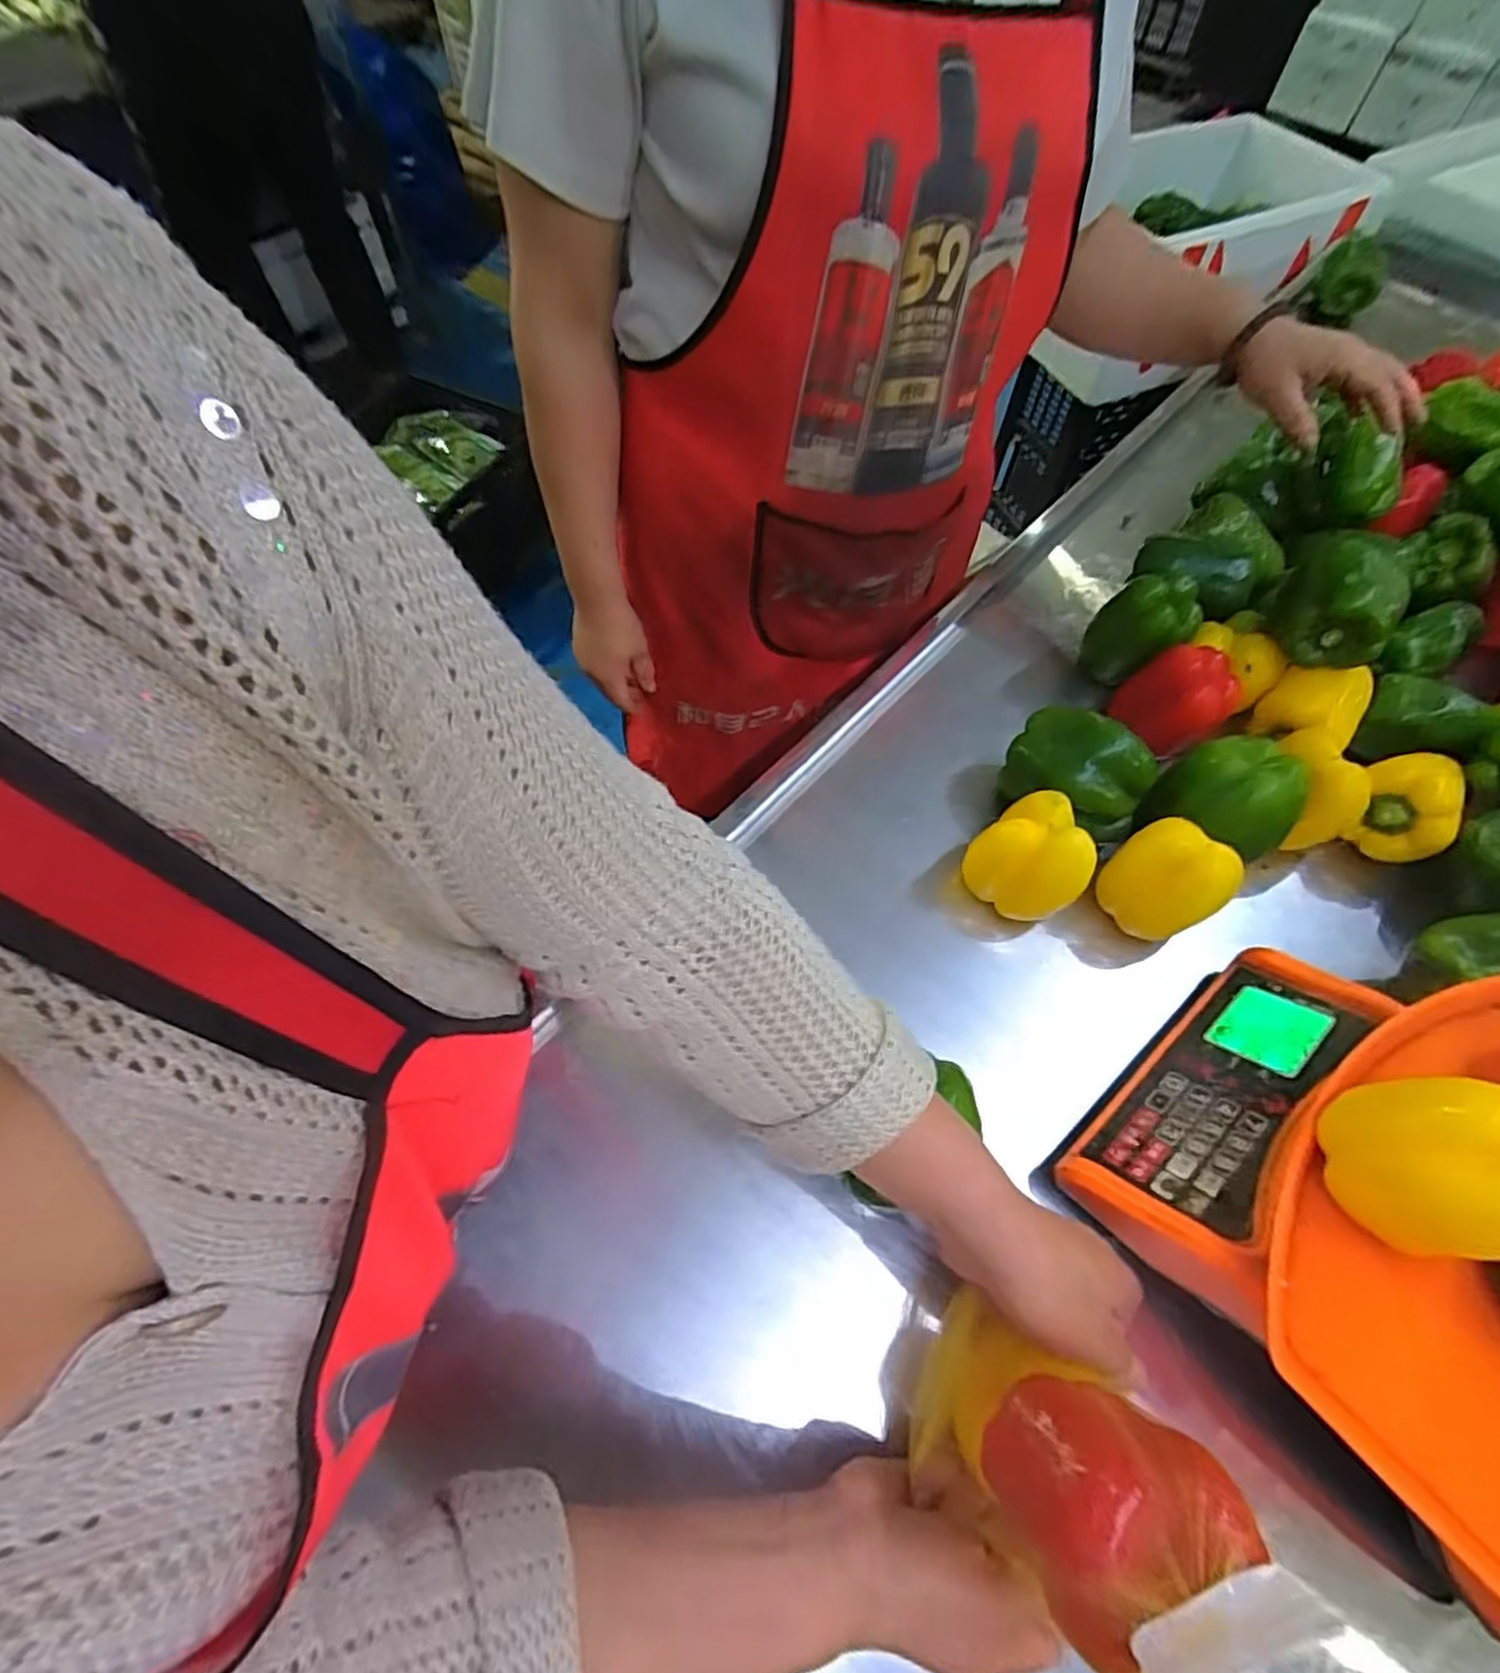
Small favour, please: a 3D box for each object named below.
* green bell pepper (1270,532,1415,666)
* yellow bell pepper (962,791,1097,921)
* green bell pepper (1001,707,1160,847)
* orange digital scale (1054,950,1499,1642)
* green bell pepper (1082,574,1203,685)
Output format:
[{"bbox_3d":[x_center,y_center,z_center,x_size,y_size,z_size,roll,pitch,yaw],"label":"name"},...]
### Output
[{"bbox_3d":[0.478,-0.194,0.585,0.081,0.073,0.083,29,64,14],"label":"green bell pepper"},{"bbox_3d":[0.211,0.022,0.552,0.063,0.098,0.081,-34,67,-18],"label":"yellow bell pepper"},{"bbox_3d":[0.268,-0.051,0.596,0.110,0.090,0.085,16,62,7],"label":"green bell pepper"},{"bbox_3d":[0.373,0.219,0.412,0.274,0.112,0.280,-36,68,-19],"label":"orange digital scale"},{"bbox_3d":[0.351,-0.183,0.654,0.077,0.095,0.064,34,66,16],"label":"green bell pepper"}]

